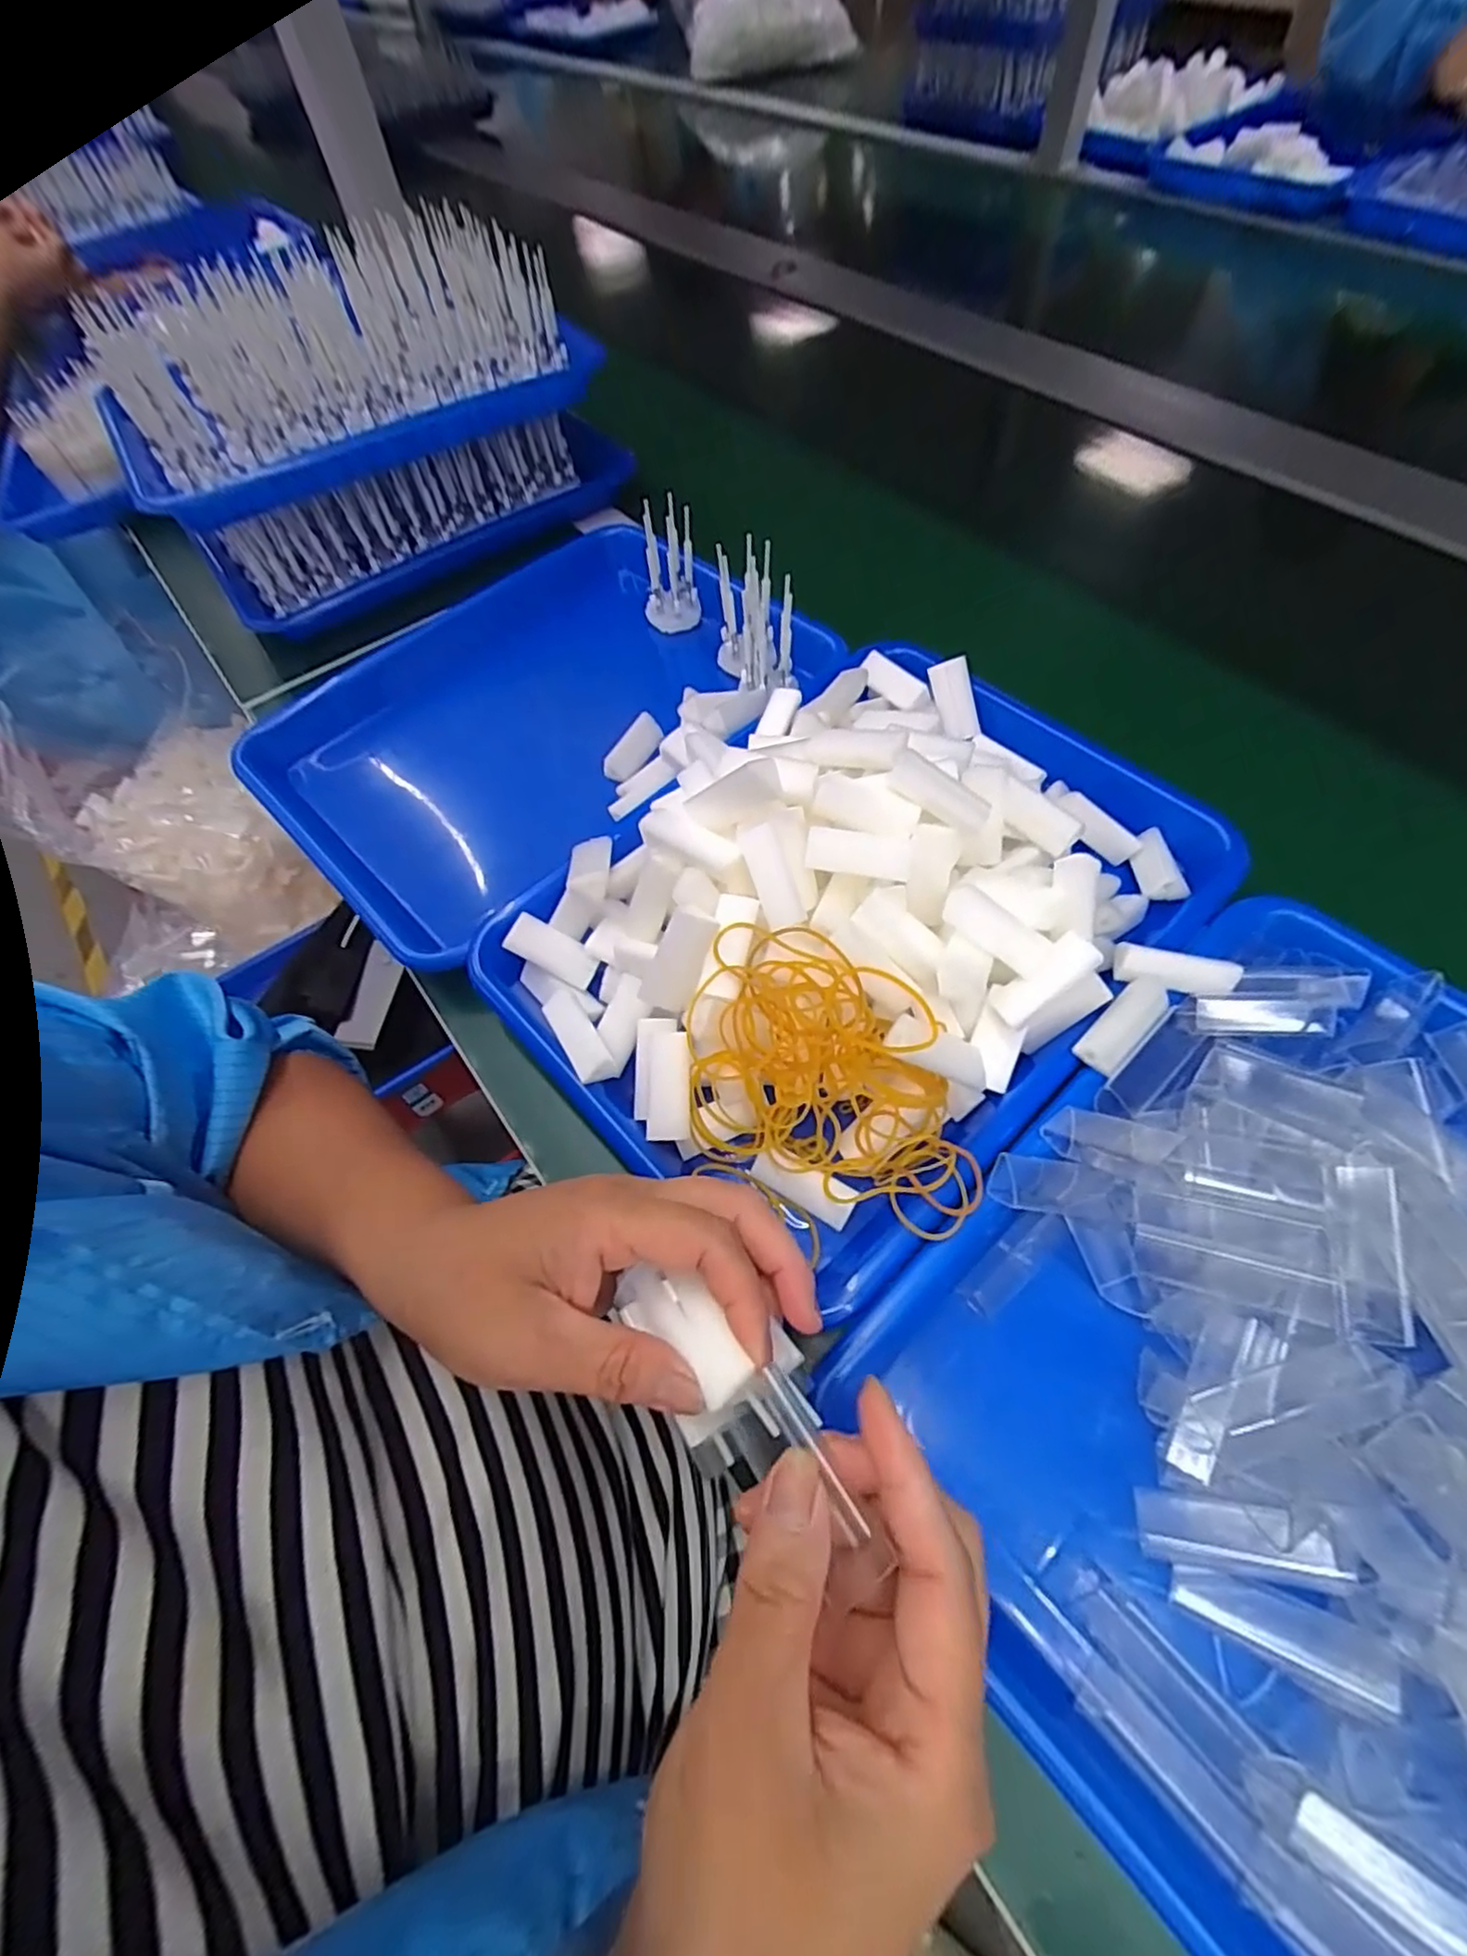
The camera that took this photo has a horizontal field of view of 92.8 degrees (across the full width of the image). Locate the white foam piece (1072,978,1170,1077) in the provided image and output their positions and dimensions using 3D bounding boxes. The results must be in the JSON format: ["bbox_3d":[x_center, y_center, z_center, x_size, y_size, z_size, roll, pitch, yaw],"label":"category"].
[{"bbox_3d":[0.167,0.022,0.300,0.048,0.014,0.018,-42,54,-14],"label":"white foam piece"}]

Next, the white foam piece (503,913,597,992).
[{"bbox_3d":[-0.089,-0.014,0.344,0.045,0.011,0.020,31,65,-10],"label":"white foam piece"}]

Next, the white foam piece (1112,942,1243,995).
[{"bbox_3d":[0.193,-0.004,0.304,0.047,0.012,0.014,14,63,12],"label":"white foam piece"}]

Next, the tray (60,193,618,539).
[{"bbox_3d":[-0.284,-0.437,0.490,0.317,0.072,0.240,-32,64,-13],"label":"tray"}]

